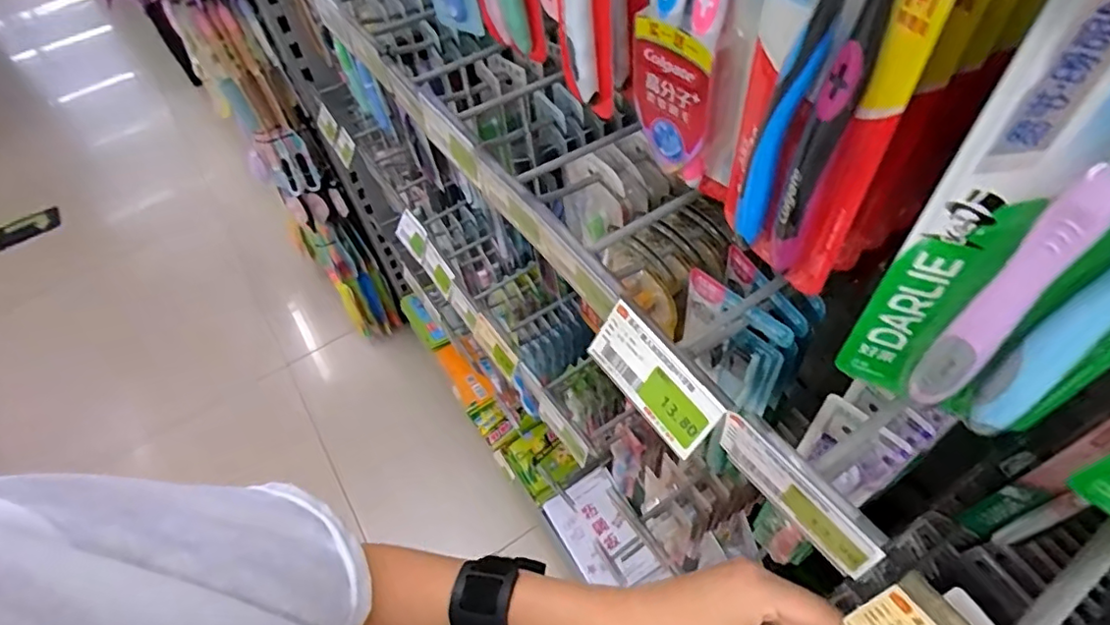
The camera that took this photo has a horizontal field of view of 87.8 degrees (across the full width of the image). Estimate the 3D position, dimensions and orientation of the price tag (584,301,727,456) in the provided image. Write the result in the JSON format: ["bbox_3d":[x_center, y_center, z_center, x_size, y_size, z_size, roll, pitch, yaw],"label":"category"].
[{"bbox_3d":[0.050,0.034,0.301,0.005,0.042,0.079,-8,44,-44],"label":"price tag"}]

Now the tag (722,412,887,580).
[{"bbox_3d":[0.105,0.081,0.257,0.005,0.035,0.079,-32,57,-17],"label":"tag"}]

